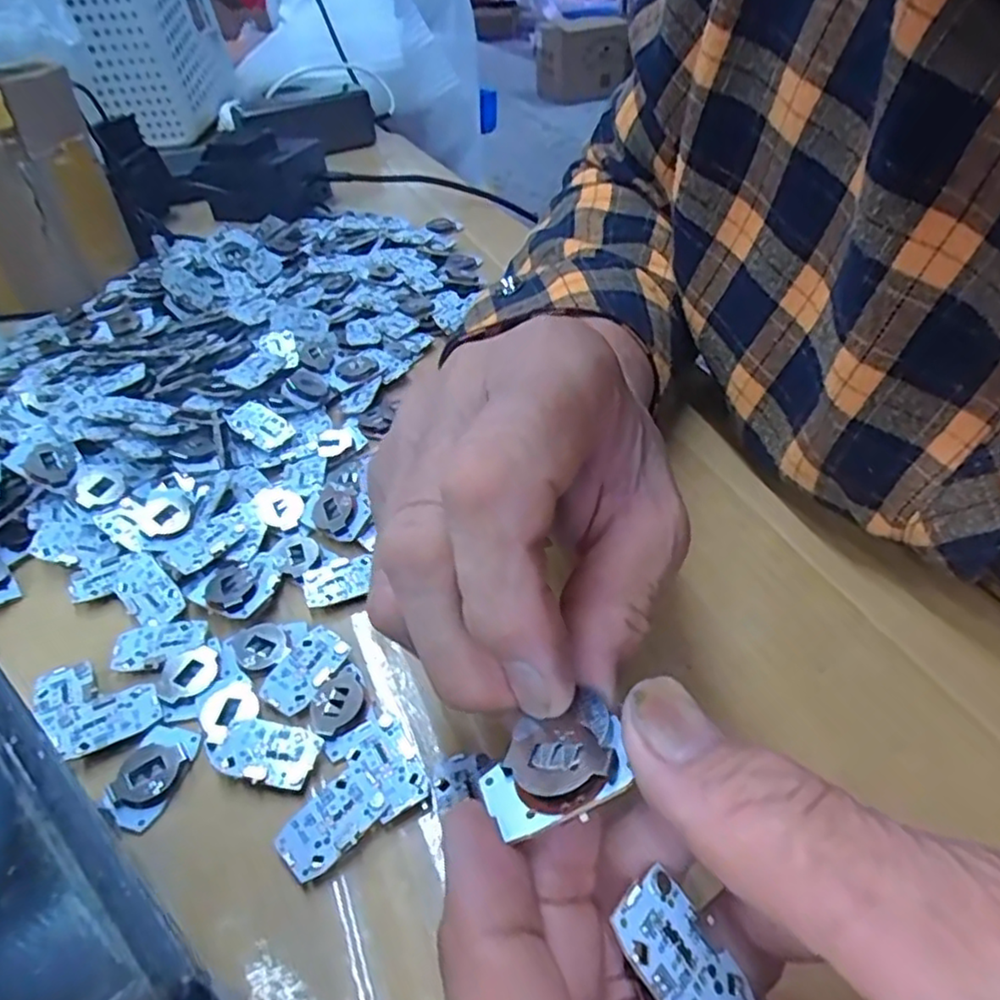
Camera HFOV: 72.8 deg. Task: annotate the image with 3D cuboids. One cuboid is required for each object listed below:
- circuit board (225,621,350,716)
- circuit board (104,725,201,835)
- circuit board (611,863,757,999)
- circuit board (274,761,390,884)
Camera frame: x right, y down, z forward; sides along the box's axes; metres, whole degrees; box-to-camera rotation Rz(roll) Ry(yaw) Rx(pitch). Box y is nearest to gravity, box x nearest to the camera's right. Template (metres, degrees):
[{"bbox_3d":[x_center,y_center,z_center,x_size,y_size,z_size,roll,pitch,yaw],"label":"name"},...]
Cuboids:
[{"bbox_3d":[-0.073,0.051,0.227,0.039,0.004,0.028,23,49,25],"label":"circuit board"},{"bbox_3d":[-0.104,0.081,0.202,0.020,0.005,0.030,18,47,21],"label":"circuit board"},{"bbox_3d":[0.032,0.081,0.119,0.018,0.004,0.029,-22,69,-44],"label":"circuit board"},{"bbox_3d":[-0.046,0.087,0.185,0.029,0.004,0.018,-34,51,-29],"label":"circuit board"}]

